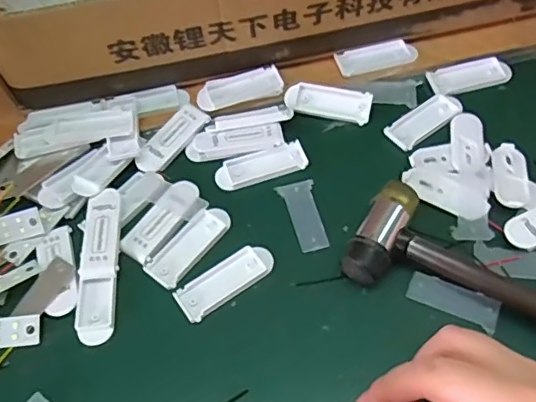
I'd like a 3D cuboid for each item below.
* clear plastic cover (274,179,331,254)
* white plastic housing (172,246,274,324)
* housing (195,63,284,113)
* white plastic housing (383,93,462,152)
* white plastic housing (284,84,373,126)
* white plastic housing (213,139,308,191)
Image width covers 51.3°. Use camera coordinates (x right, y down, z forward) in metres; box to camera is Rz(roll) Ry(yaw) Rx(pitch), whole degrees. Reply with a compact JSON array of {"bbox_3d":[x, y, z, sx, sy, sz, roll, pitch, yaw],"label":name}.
[{"bbox_3d":[0.022,0.009,0.335,0.021,0.004,0.047,-14,56,-5],"label":"clear plastic cover"},{"bbox_3d":[-0.024,0.044,0.312,0.057,0.004,0.023,-33,59,-17],"label":"white plastic housing"},{"bbox_3d":[-0.019,-0.077,0.378,0.057,0.007,0.024,-18,56,-8],"label":"housing"},{"bbox_3d":[0.102,-0.053,0.367,0.055,0.006,0.023,-35,60,-18],"label":"white plastic housing"},{"bbox_3d":[0.040,-0.067,0.373,0.057,0.007,0.020,8,57,10],"label":"white plastic housing"},{"bbox_3d":[-0.004,-0.022,0.353,0.057,0.007,0.019,-17,56,-7],"label":"white plastic housing"}]

